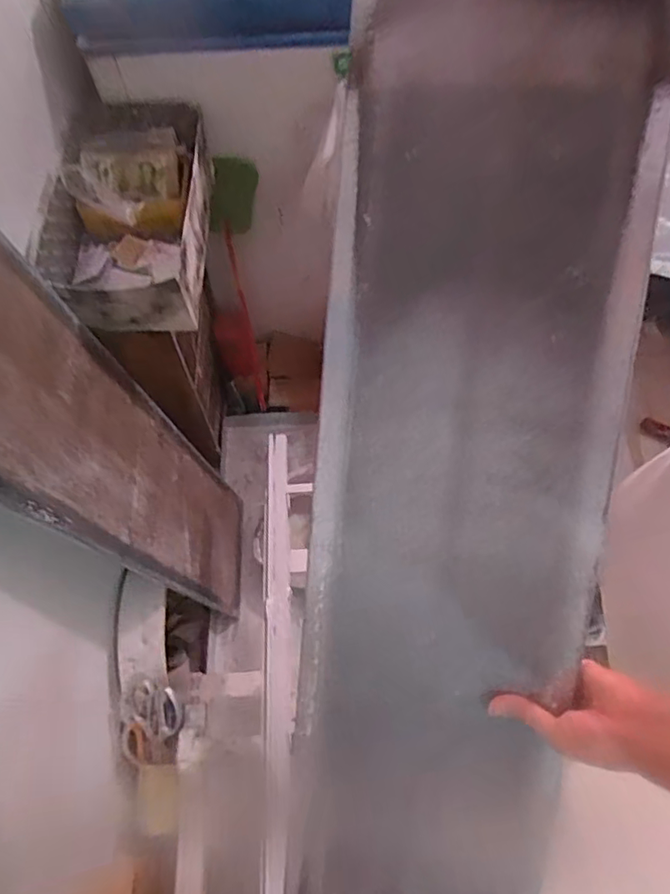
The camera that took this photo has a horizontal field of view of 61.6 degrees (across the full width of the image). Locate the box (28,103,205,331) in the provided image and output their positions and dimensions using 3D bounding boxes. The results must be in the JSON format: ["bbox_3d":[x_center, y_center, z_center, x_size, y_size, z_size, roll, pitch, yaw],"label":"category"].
[{"bbox_3d":[-0.299,-0.323,0.815,0.212,0.125,0.326,-6,64,-2],"label":"box"}]

